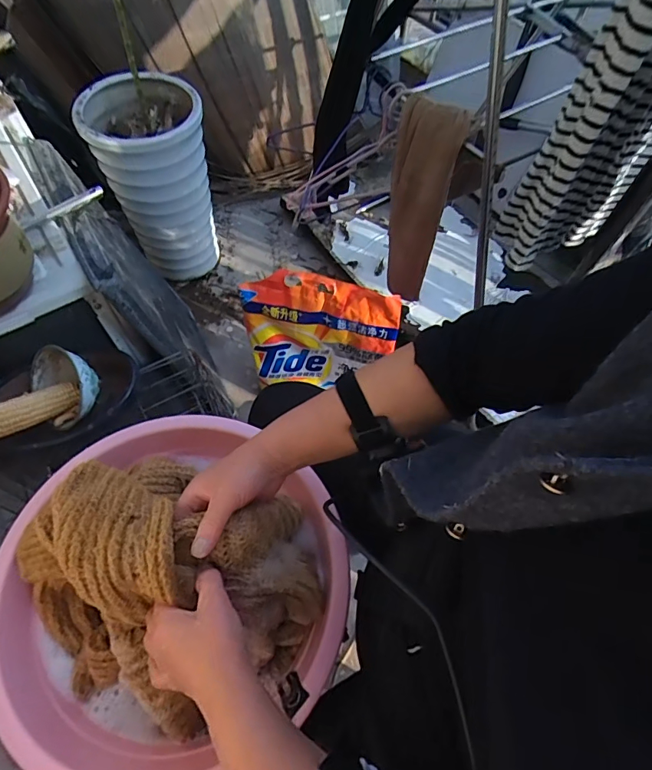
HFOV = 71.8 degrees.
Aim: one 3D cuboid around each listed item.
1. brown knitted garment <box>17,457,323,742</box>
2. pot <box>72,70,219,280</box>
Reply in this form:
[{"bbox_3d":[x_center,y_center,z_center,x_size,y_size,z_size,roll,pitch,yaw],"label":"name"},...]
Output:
[{"bbox_3d":[-0.150,0.196,0.439,0.275,0.167,0.220,18,61,8],"label":"brown knitted garment"},{"bbox_3d":[-0.431,-0.517,1.211,0.248,0.469,0.245,1,60,-2],"label":"pot"}]

